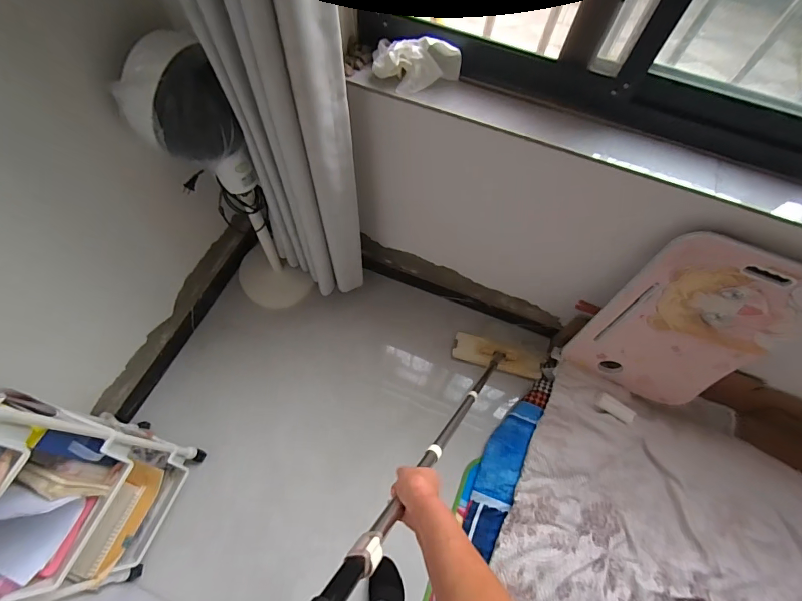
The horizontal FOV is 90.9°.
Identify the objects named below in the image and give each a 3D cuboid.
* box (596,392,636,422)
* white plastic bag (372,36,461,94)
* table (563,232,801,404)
[{"bbox_3d":[0.659,0.329,1.210,0.121,0.024,0.041,30,67,11],"label":"box"},{"bbox_3d":[0.024,-0.489,0.812,0.186,0.080,0.081,18,65,5],"label":"white plastic bag"},{"bbox_3d":[0.728,0.084,1.018,0.390,0.583,0.036,24,53,6],"label":"table"}]

